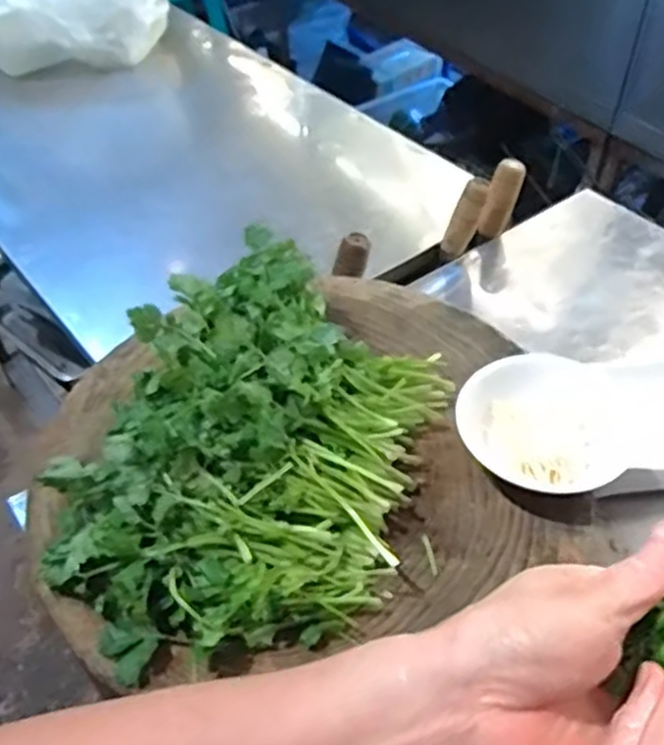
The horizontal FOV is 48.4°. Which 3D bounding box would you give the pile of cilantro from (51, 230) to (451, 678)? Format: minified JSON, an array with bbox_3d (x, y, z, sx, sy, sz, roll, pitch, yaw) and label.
[{"bbox_3d":[-0.058,0.044,0.513,0.228,0.082,0.299,18,50,17],"label":"pile of cilantro"}]

